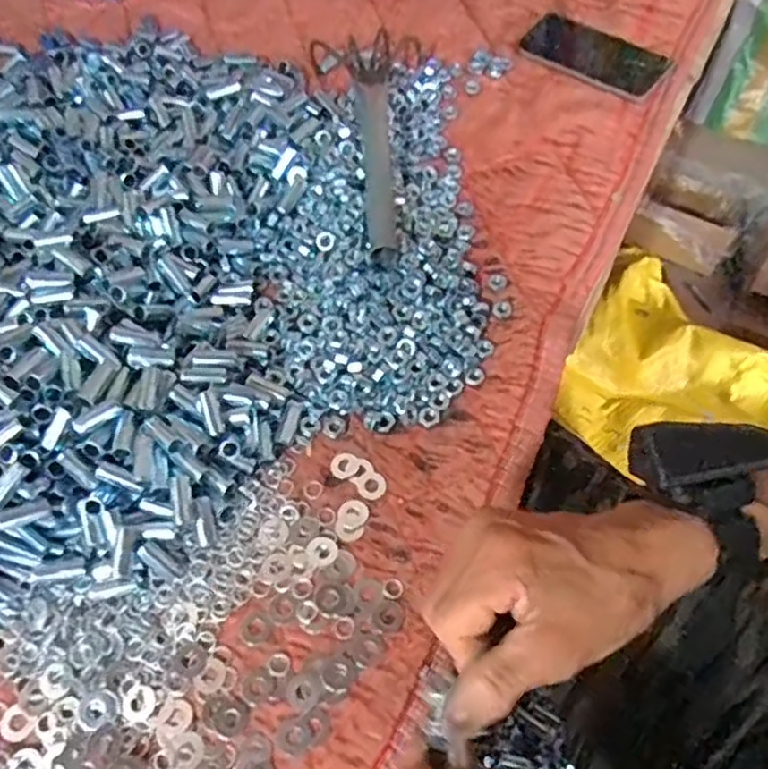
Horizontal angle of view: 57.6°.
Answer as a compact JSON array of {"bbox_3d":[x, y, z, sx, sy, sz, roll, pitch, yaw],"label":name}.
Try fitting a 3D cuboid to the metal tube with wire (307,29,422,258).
[{"bbox_3d":[-0.015,-0.246,0.660,0.109,0.050,0.305,-3,60,-1],"label":"metal tube with wire"}]

